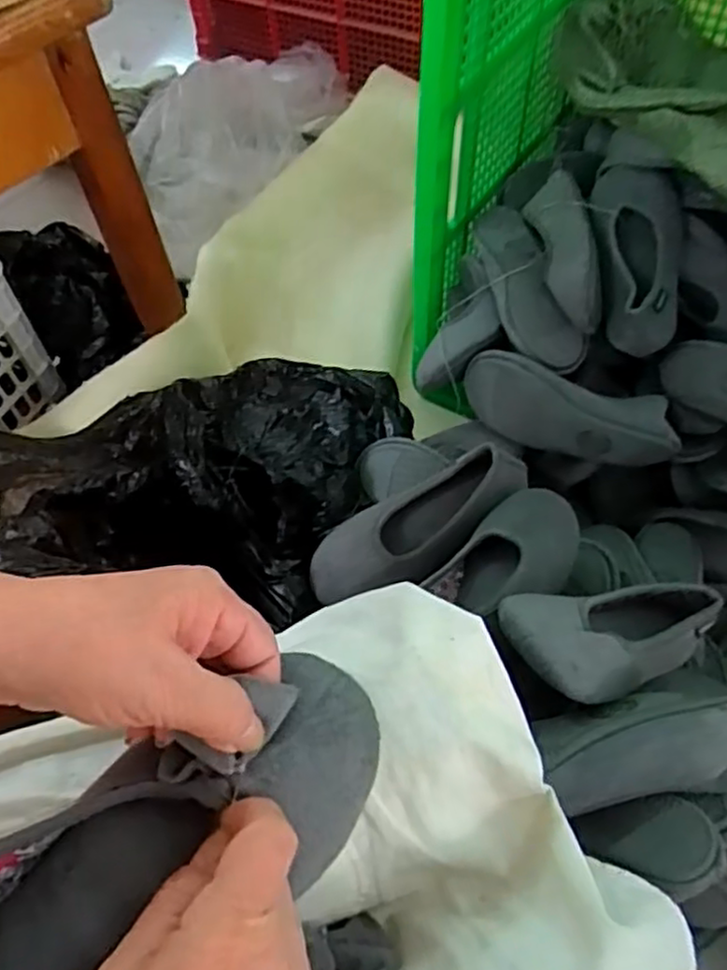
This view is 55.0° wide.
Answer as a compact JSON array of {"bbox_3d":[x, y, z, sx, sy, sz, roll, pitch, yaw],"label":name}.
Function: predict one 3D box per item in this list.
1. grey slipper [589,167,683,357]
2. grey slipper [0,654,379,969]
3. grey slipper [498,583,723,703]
[{"bbox_3d":[0.297,-0.249,0.762,0.105,0.065,0.220,9,57,8],"label":"grey slipper"},{"bbox_3d":[-0.085,0.153,0.275,0.215,0.044,0.085,-34,62,-20],"label":"grey slipper"},{"bbox_3d":[0.200,0.114,0.556,0.215,0.064,0.088,1,48,-39],"label":"grey slipper"}]

